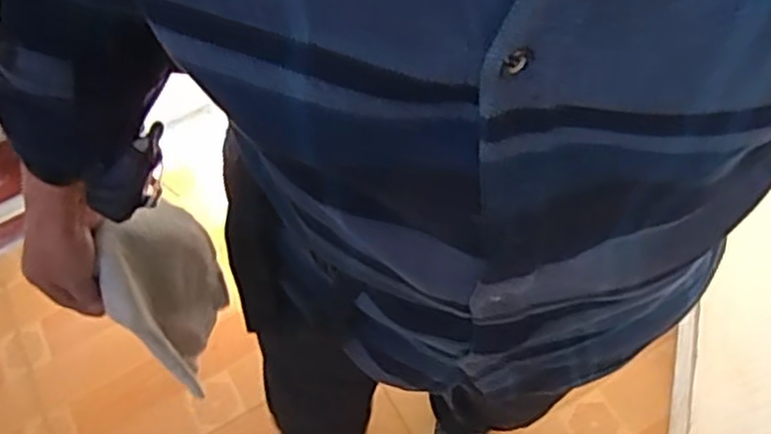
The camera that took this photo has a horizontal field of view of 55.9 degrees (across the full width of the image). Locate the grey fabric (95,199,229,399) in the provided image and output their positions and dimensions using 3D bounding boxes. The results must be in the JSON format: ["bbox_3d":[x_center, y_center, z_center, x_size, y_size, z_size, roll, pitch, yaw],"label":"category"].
[{"bbox_3d":[-0.217,0.070,0.735,0.054,0.197,0.168,2,62,5],"label":"grey fabric"}]

